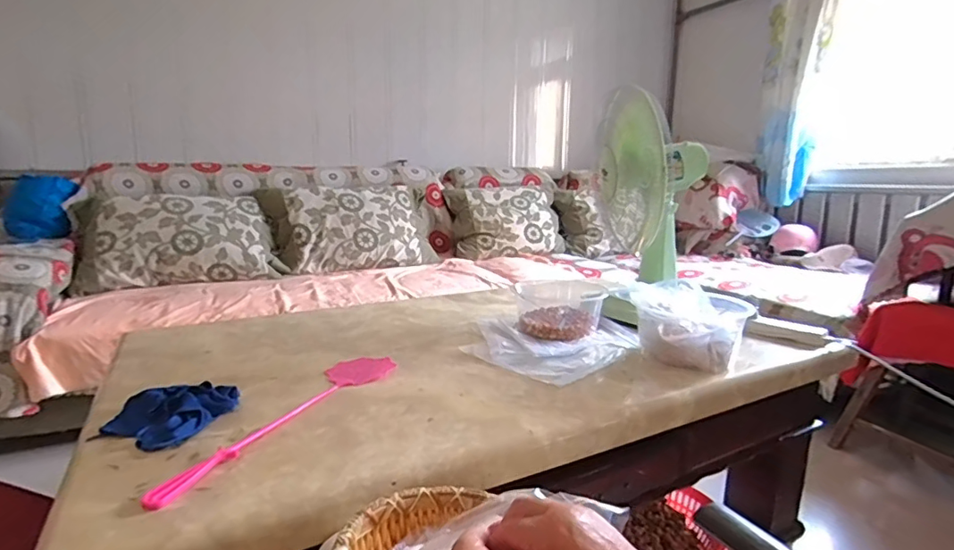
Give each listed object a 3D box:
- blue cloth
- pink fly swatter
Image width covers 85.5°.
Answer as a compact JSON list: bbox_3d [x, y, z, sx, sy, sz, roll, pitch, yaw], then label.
[{"bbox_3d":[-0.467,0.203,0.783,0.138,0.040,0.153,3,10,17],"label":"blue cloth"},{"bbox_3d":[-0.284,0.213,0.812,0.107,0.010,0.502,3,10,17],"label":"pink fly swatter"}]

